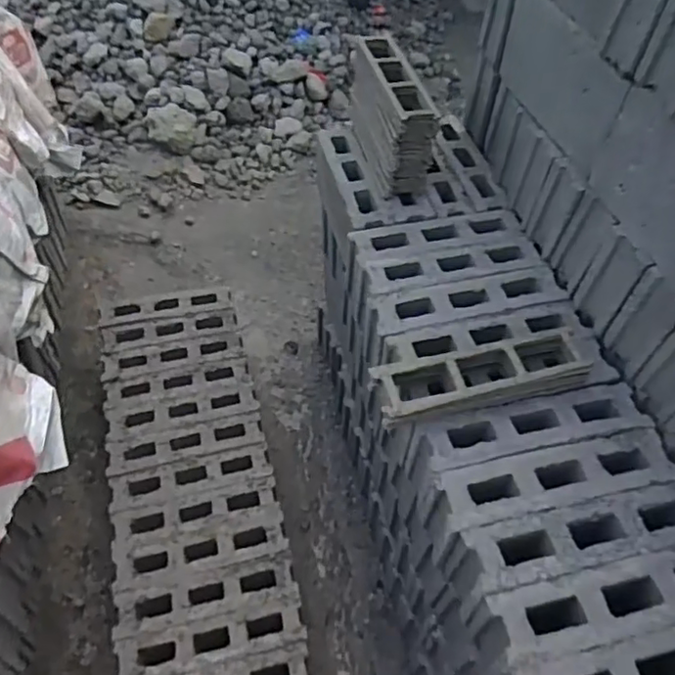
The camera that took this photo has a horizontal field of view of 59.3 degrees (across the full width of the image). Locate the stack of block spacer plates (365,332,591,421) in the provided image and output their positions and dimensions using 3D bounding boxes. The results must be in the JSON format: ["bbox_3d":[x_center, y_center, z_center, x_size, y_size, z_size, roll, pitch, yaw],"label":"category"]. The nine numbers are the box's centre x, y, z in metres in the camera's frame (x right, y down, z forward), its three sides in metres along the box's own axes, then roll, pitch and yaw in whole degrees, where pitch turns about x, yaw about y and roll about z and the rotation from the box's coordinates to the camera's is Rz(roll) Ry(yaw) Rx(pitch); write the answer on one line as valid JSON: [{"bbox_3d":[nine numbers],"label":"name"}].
[{"bbox_3d":[0.255,0.074,1.022,0.385,0.073,0.103,-9,53,-12],"label":"stack of block spacer plates"}]

